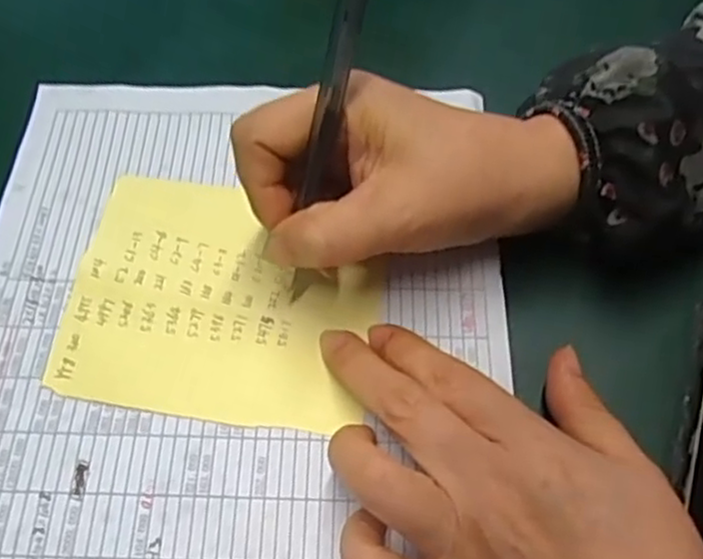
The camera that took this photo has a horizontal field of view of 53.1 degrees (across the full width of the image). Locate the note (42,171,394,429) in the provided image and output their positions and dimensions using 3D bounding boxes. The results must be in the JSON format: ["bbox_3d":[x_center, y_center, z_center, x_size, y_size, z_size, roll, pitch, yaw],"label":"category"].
[{"bbox_3d":[-0.048,0.005,0.273,0.116,0.005,0.097,8,61,3],"label":"note"}]

